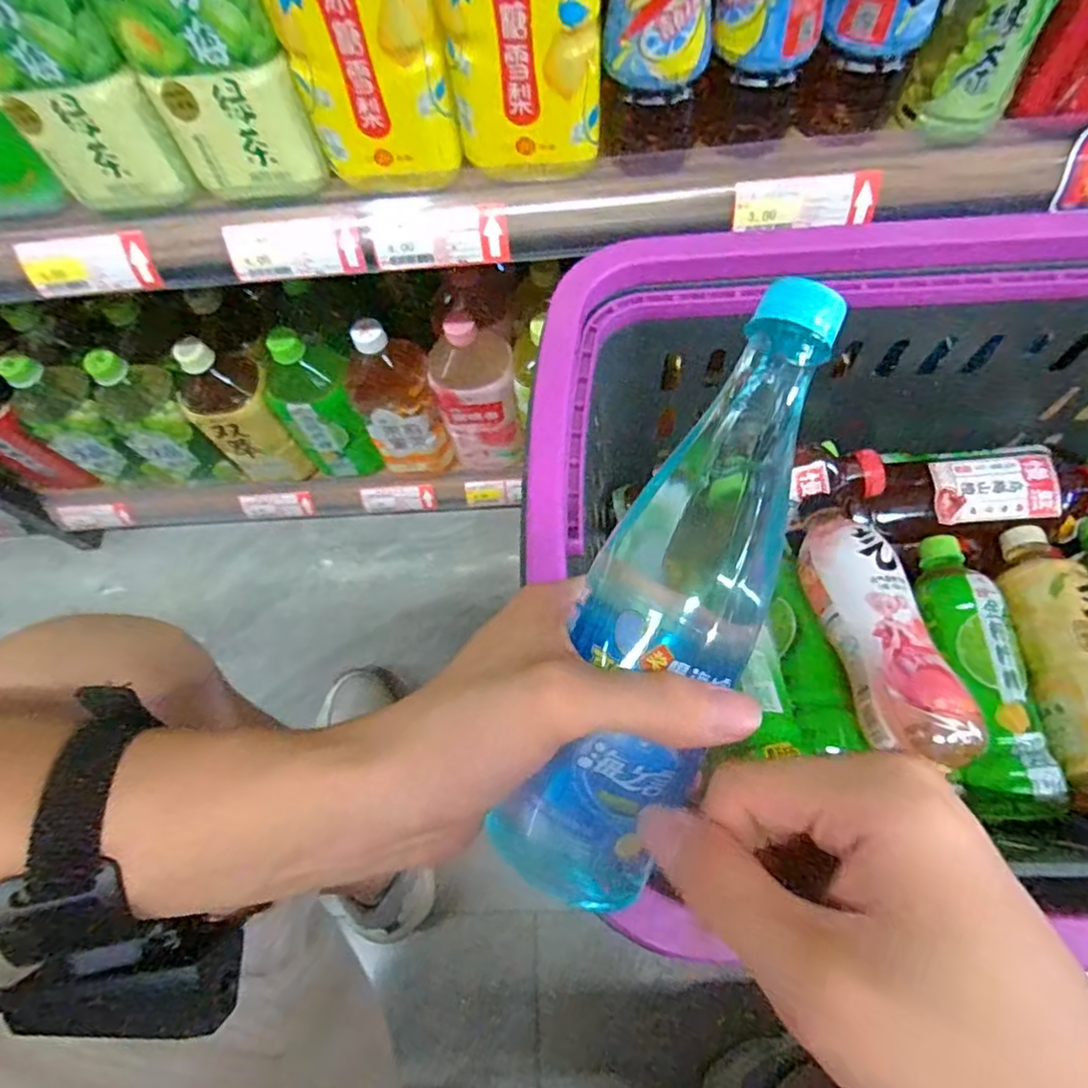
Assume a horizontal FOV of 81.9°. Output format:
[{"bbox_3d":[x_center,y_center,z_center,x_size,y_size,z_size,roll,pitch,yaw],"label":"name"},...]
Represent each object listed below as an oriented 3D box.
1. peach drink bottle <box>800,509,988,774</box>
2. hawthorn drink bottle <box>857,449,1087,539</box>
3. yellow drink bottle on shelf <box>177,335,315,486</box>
[{"bbox_3d":[0.228,0.053,0.432,0.054,0.053,0.190,-4,61,-6],"label":"peach drink bottle"},{"bbox_3d":[0.361,-0.042,0.536,0.203,0.060,0.069,6,60,-1],"label":"hawthorn drink bottle"},{"bbox_3d":[-0.343,-0.144,0.704,0.085,0.207,0.084,-34,68,-20],"label":"yellow drink bottle on shelf"}]

